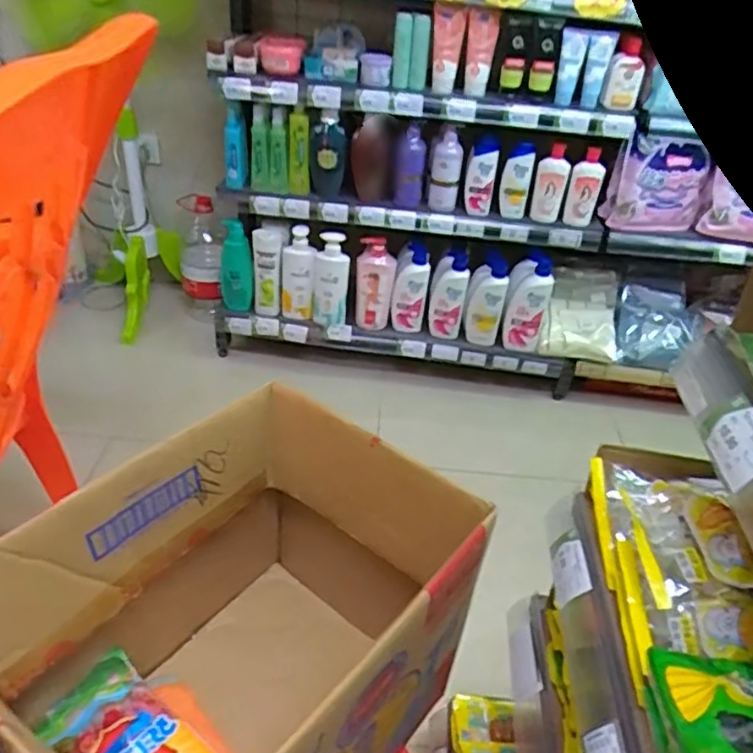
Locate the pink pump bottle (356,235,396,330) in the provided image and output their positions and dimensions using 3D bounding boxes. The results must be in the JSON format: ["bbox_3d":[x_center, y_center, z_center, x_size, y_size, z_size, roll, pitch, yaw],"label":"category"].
[{"bbox_3d":[-0.006,-0.219,1.548,0.091,0.214,0.074,8,37,3],"label":"pink pump bottle"}]

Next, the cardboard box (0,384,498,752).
[{"bbox_3d":[-0.117,0.241,0.552,0.265,0.302,0.334,29,43,27],"label":"cardboard box"}]

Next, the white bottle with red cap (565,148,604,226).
[{"bbox_3d":[0.457,-0.413,1.400,0.067,0.153,0.044,17,39,14],"label":"white bottle with red cap"}]

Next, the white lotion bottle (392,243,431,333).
[{"bbox_3d":[0.085,-0.215,1.553,0.082,0.221,0.044,13,17,9],"label":"white lotion bottle"}]

